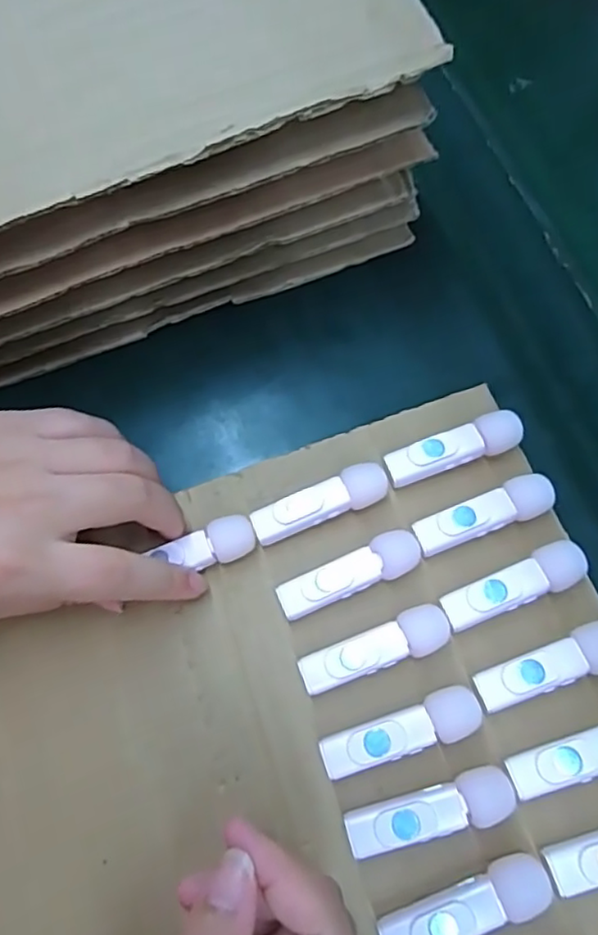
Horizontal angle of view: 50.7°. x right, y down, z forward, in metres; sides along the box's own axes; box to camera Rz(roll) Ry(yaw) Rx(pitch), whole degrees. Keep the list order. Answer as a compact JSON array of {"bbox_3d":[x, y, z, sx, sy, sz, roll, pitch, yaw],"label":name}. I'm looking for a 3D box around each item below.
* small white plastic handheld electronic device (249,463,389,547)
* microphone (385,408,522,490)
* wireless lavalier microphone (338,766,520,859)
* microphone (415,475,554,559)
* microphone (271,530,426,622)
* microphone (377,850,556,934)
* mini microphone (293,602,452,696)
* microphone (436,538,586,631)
[{"bbox_3d":[0.009,0.018,0.292,0.063,0.016,0.018,-20,69,-5],"label":"small white plastic handheld electronic device"},{"bbox_3d":[0.072,-0.008,0.296,0.064,0.016,0.017,-17,69,-4],"label":"microphone"},{"bbox_3d":[0.051,0.133,0.242,0.065,0.013,0.018,-17,69,-5],"label":"wireless lavalier microphone"},{"bbox_3d":[0.083,0.022,0.285,0.063,0.014,0.017,-19,69,-5],"label":"microphone"},{"bbox_3d":[0.023,0.048,0.280,0.065,0.014,0.018,-21,70,-6],"label":"microphone"},{"bbox_3d":[0.061,0.163,0.234,0.064,0.015,0.018,-22,70,-6],"label":"microphone"},{"bbox_3d":[0.032,0.077,0.268,0.064,0.013,0.018,-19,69,-5],"label":"mini microphone"},{"bbox_3d":[0.092,0.051,0.272,0.063,0.011,0.018,-20,69,-6],"label":"microphone"}]

